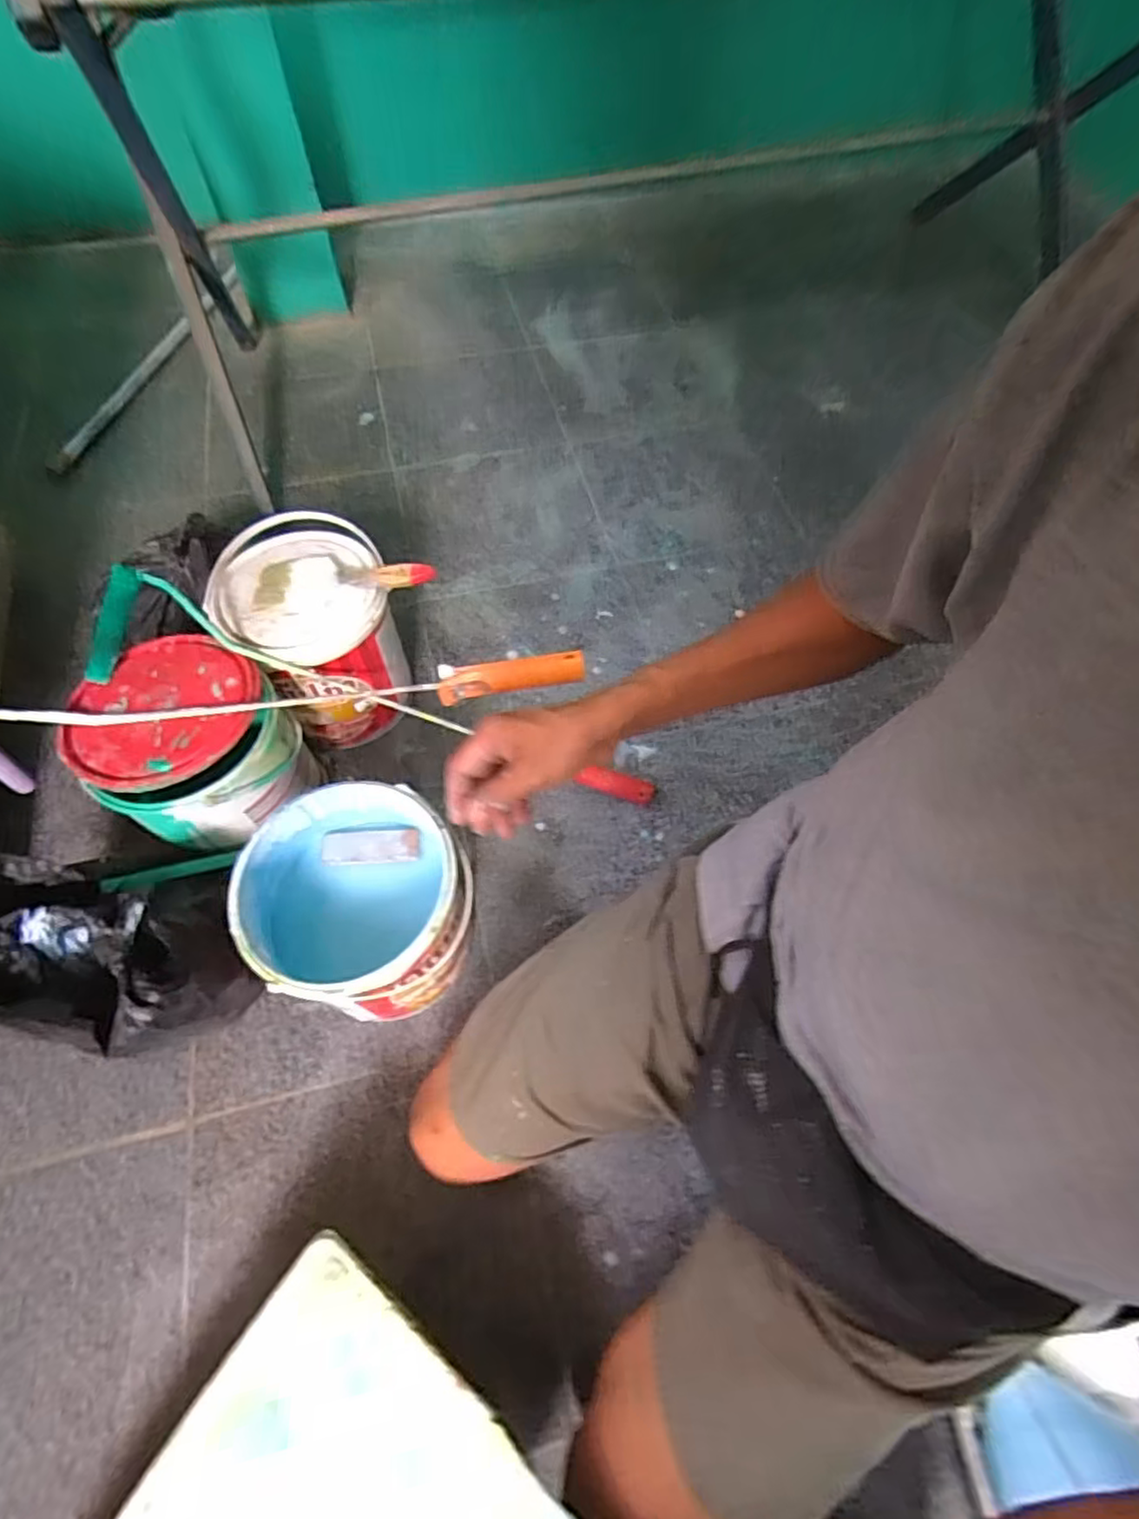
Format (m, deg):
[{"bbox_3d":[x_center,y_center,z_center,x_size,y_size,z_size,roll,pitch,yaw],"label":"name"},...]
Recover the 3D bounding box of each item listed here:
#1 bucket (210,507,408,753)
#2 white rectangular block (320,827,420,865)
[{"bbox_3d":[-0.298,-0.147,0.791,0.180,0.208,0.203,-26,64,-16],"label":"bucket"},{"bbox_3d":[-0.197,0.085,0.647,0.093,0.006,0.035,-2,60,-3],"label":"white rectangular block"}]

